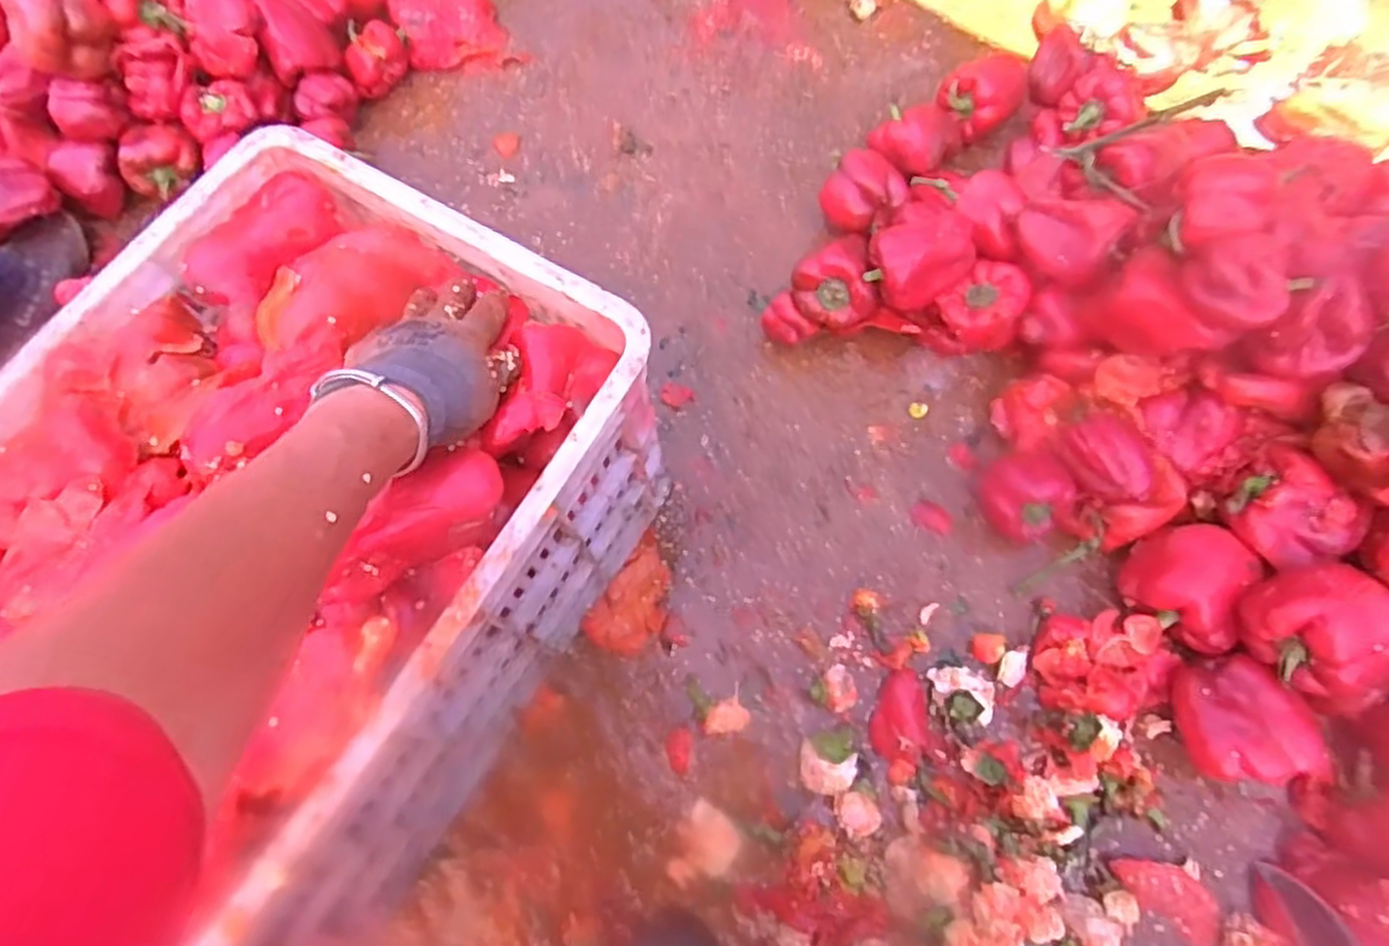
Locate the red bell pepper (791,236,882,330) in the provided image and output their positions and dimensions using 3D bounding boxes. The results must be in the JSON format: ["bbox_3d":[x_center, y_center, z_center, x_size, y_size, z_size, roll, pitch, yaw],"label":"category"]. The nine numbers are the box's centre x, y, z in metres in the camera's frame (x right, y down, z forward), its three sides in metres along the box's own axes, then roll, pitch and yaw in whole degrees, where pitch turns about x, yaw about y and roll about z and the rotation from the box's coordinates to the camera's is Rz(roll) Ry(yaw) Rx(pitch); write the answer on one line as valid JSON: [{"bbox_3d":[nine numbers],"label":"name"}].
[{"bbox_3d":[0.140,-0.187,0.755,0.081,0.068,0.063,-7,71,-1],"label":"red bell pepper"}]

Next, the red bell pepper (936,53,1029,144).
[{"bbox_3d":[0.318,-0.420,0.861,0.069,0.102,0.072,-28,72,-8],"label":"red bell pepper"}]

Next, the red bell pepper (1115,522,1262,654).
[{"bbox_3d":[0.426,0.093,0.655,0.080,0.070,0.090,22,73,9],"label":"red bell pepper"}]

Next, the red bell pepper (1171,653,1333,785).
[{"bbox_3d":[0.447,0.202,0.629,0.085,0.079,0.097,0,71,2],"label":"red bell pepper"}]

